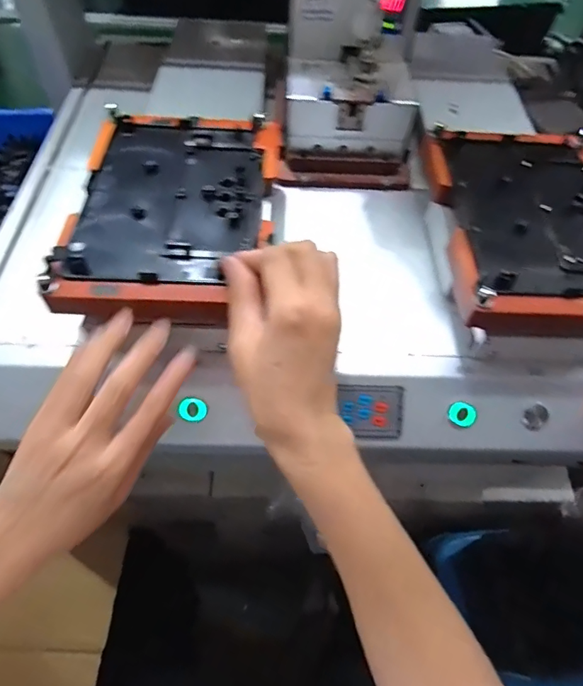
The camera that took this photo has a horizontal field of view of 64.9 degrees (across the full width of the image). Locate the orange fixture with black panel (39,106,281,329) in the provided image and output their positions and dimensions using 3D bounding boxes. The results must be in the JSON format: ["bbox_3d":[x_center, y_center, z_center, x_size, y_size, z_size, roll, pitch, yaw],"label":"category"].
[{"bbox_3d":[-0.092,-0.110,0.370,0.152,0.030,0.216,2,57,-2],"label":"orange fixture with black panel"}]

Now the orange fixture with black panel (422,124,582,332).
[{"bbox_3d":[0.203,-0.099,0.377,0.158,0.031,0.218,3,57,-2],"label":"orange fixture with black panel"}]

